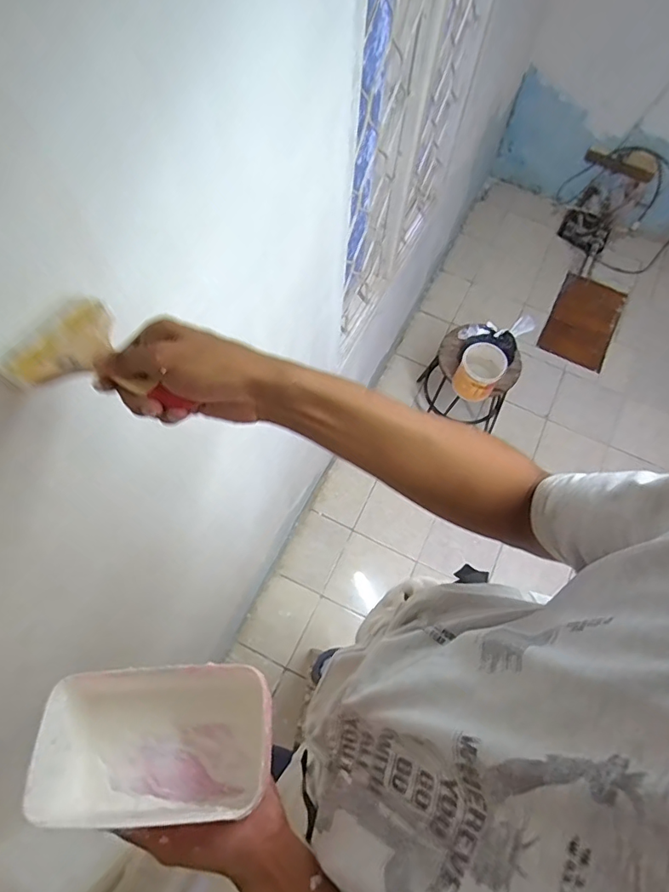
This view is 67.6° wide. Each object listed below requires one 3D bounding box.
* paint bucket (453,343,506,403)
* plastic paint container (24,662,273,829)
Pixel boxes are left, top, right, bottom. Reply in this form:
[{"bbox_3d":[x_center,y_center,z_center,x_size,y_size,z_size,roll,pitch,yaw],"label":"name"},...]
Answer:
[{"bbox_3d":[0.522,-0.274,1.789,0.156,0.137,0.171,32,70,11],"label":"paint bucket"},{"bbox_3d":[-0.154,0.253,0.432,0.181,0.088,0.108,-3,67,-3],"label":"plastic paint container"}]

